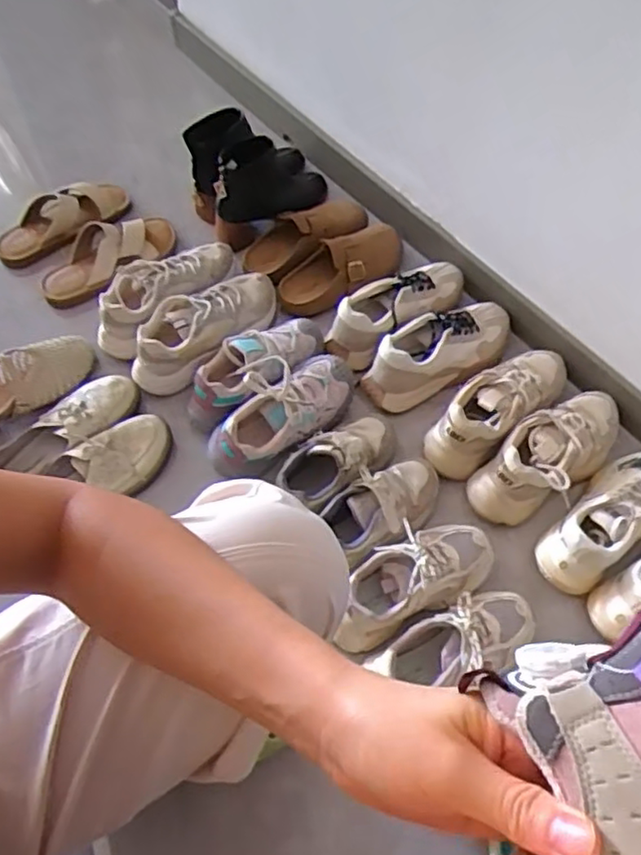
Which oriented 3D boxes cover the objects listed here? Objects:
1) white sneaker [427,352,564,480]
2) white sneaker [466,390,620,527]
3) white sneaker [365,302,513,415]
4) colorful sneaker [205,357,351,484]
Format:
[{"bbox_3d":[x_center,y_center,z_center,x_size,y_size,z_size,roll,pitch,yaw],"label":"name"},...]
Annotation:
[{"bbox_3d":[0.257,-0.033,0.918,0.251,0.083,0.091,-36,67,-20],"label":"white sneaker"},{"bbox_3d":[0.318,0.030,0.881,0.253,0.083,0.101,-33,66,-18],"label":"white sneaker"},{"bbox_3d":[0.183,-0.118,0.974,0.249,0.087,0.100,-23,63,-14],"label":"white sneaker"},{"bbox_3d":[-0.054,-0.027,0.904,0.232,0.087,0.104,-39,68,-21],"label":"colorful sneaker"}]

